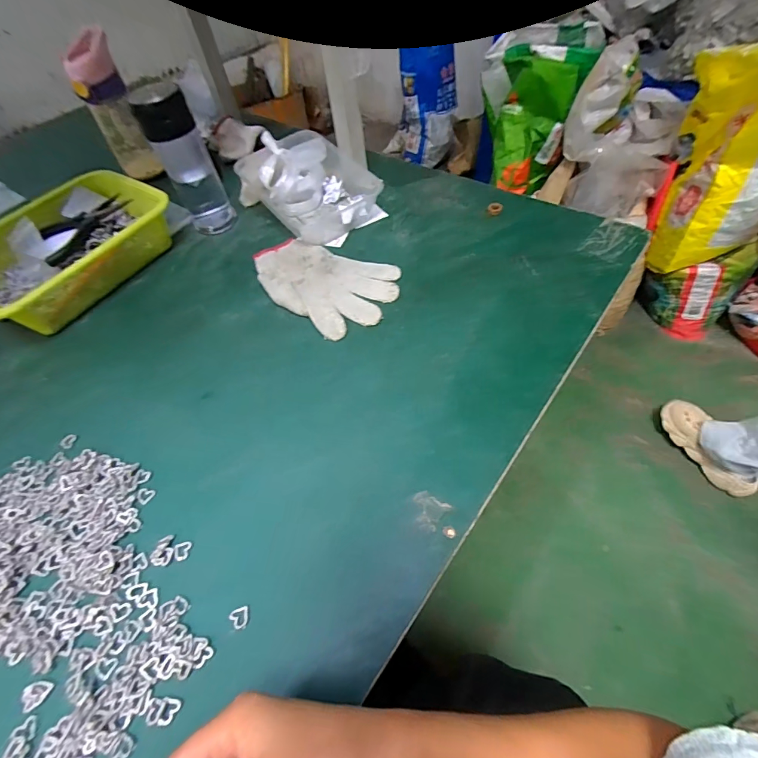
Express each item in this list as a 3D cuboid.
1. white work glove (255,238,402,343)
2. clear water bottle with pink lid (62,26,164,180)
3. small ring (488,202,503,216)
[{"bbox_3d":[-0.072,-0.131,0.513,0.193,0.013,0.130,35,65,24],"label":"white work glove"},{"bbox_3d":[-0.426,-0.432,0.633,0.074,0.174,0.078,-22,58,-10],"label":"clear water bottle with pink lid"},{"bbox_3d":[0.169,-0.247,0.565,0.018,0.008,0.022,33,64,23],"label":"small ring"}]

